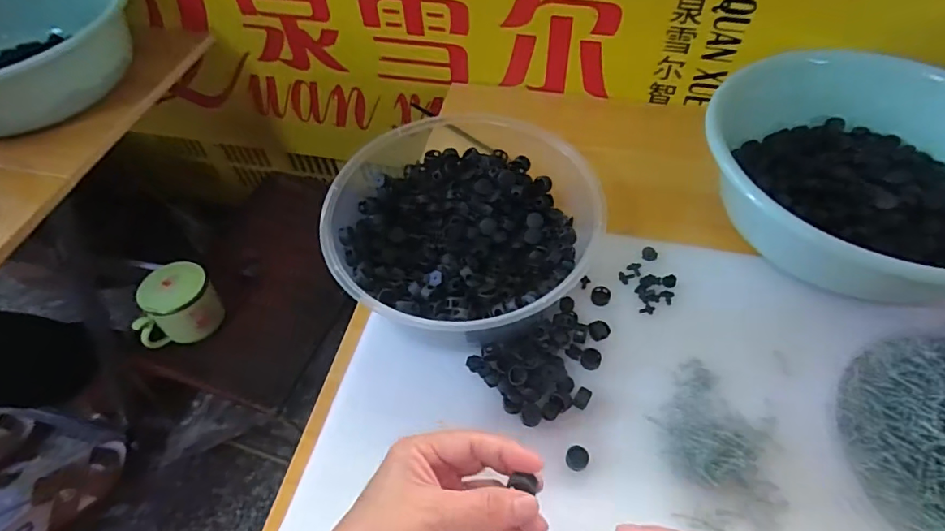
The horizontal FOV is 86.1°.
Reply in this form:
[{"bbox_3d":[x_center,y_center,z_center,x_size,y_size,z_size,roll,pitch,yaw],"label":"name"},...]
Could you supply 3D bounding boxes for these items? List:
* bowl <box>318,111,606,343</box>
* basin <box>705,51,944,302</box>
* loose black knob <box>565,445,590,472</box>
[{"bbox_3d":[-0.014,-0.037,0.480,0.229,0.078,0.215,-1,55,2],"label":"bowl"},{"bbox_3d":[0.369,-0.096,0.477,0.280,0.097,0.222,12,57,11],"label":"basin"},{"bbox_3d":[0.083,0.152,0.399,0.018,0.010,0.018,-1,55,2],"label":"loose black knob"}]

